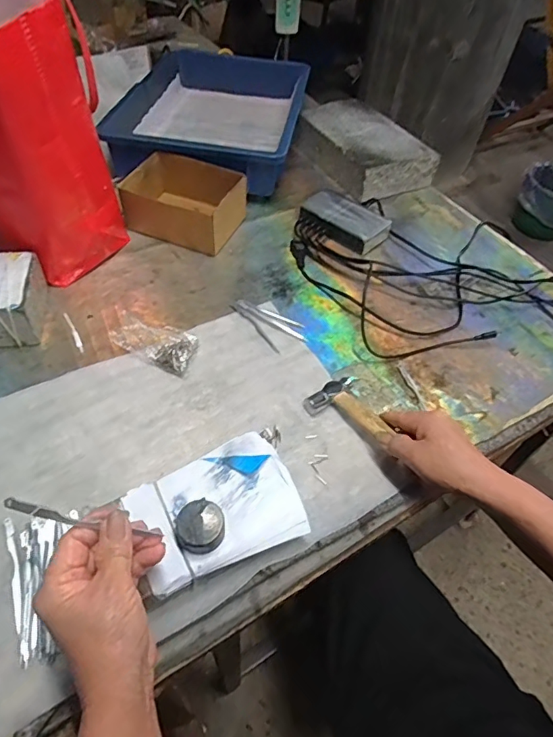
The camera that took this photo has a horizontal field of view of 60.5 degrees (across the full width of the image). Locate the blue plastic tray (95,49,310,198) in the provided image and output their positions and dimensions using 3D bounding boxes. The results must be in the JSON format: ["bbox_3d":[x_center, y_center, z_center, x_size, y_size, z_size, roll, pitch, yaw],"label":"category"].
[{"bbox_3d":[-0.103,-0.466,0.869,0.282,0.085,0.435,7,51,2],"label":"blue plastic tray"}]

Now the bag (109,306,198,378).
[{"bbox_3d":[-0.144,-0.036,0.563,0.094,0.040,0.058,15,52,8],"label":"bag"}]

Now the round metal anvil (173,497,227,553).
[{"bbox_3d":[-0.062,0.131,0.393,0.040,0.019,0.038,2,51,-3],"label":"round metal anvil"}]

